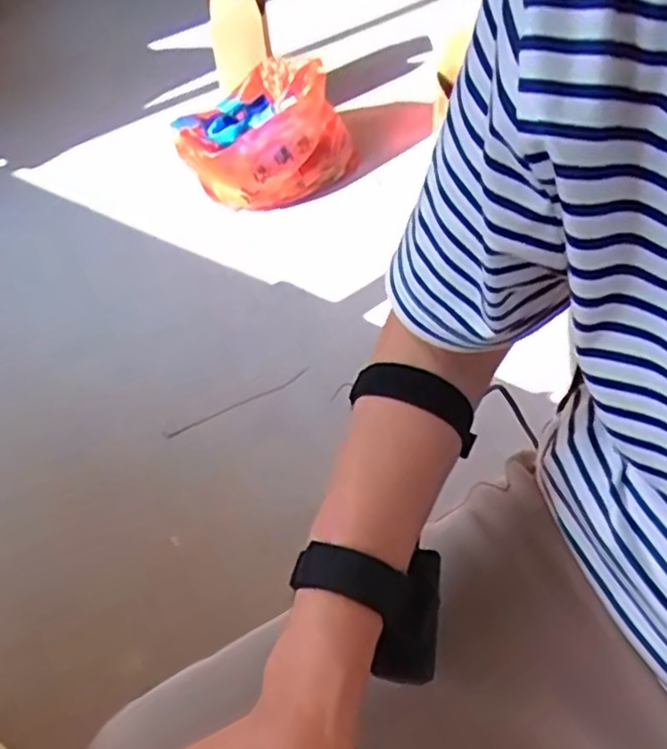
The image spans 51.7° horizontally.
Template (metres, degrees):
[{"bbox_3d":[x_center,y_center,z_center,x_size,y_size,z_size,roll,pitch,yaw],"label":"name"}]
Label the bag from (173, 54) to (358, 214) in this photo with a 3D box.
[{"bbox_3d":[-0.157,-0.576,1.632,0.404,0.261,0.270,-11,47,-6],"label":"bag"}]

